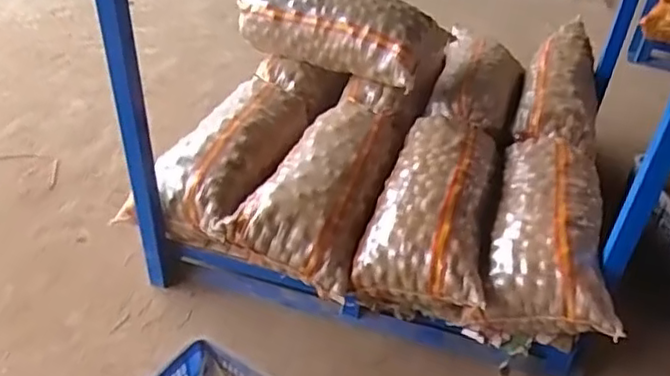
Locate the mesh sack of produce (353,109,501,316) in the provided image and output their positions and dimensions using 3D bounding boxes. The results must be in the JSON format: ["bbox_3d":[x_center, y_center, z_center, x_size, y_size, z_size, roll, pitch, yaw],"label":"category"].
[{"bbox_3d":[0.282,0.033,1.793,0.314,0.185,0.638,12,40,10],"label":"mesh sack of produce"}]

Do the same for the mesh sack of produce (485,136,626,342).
[{"bbox_3d":[0.589,0.106,1.713,0.295,0.182,0.622,12,40,10],"label":"mesh sack of produce"}]

